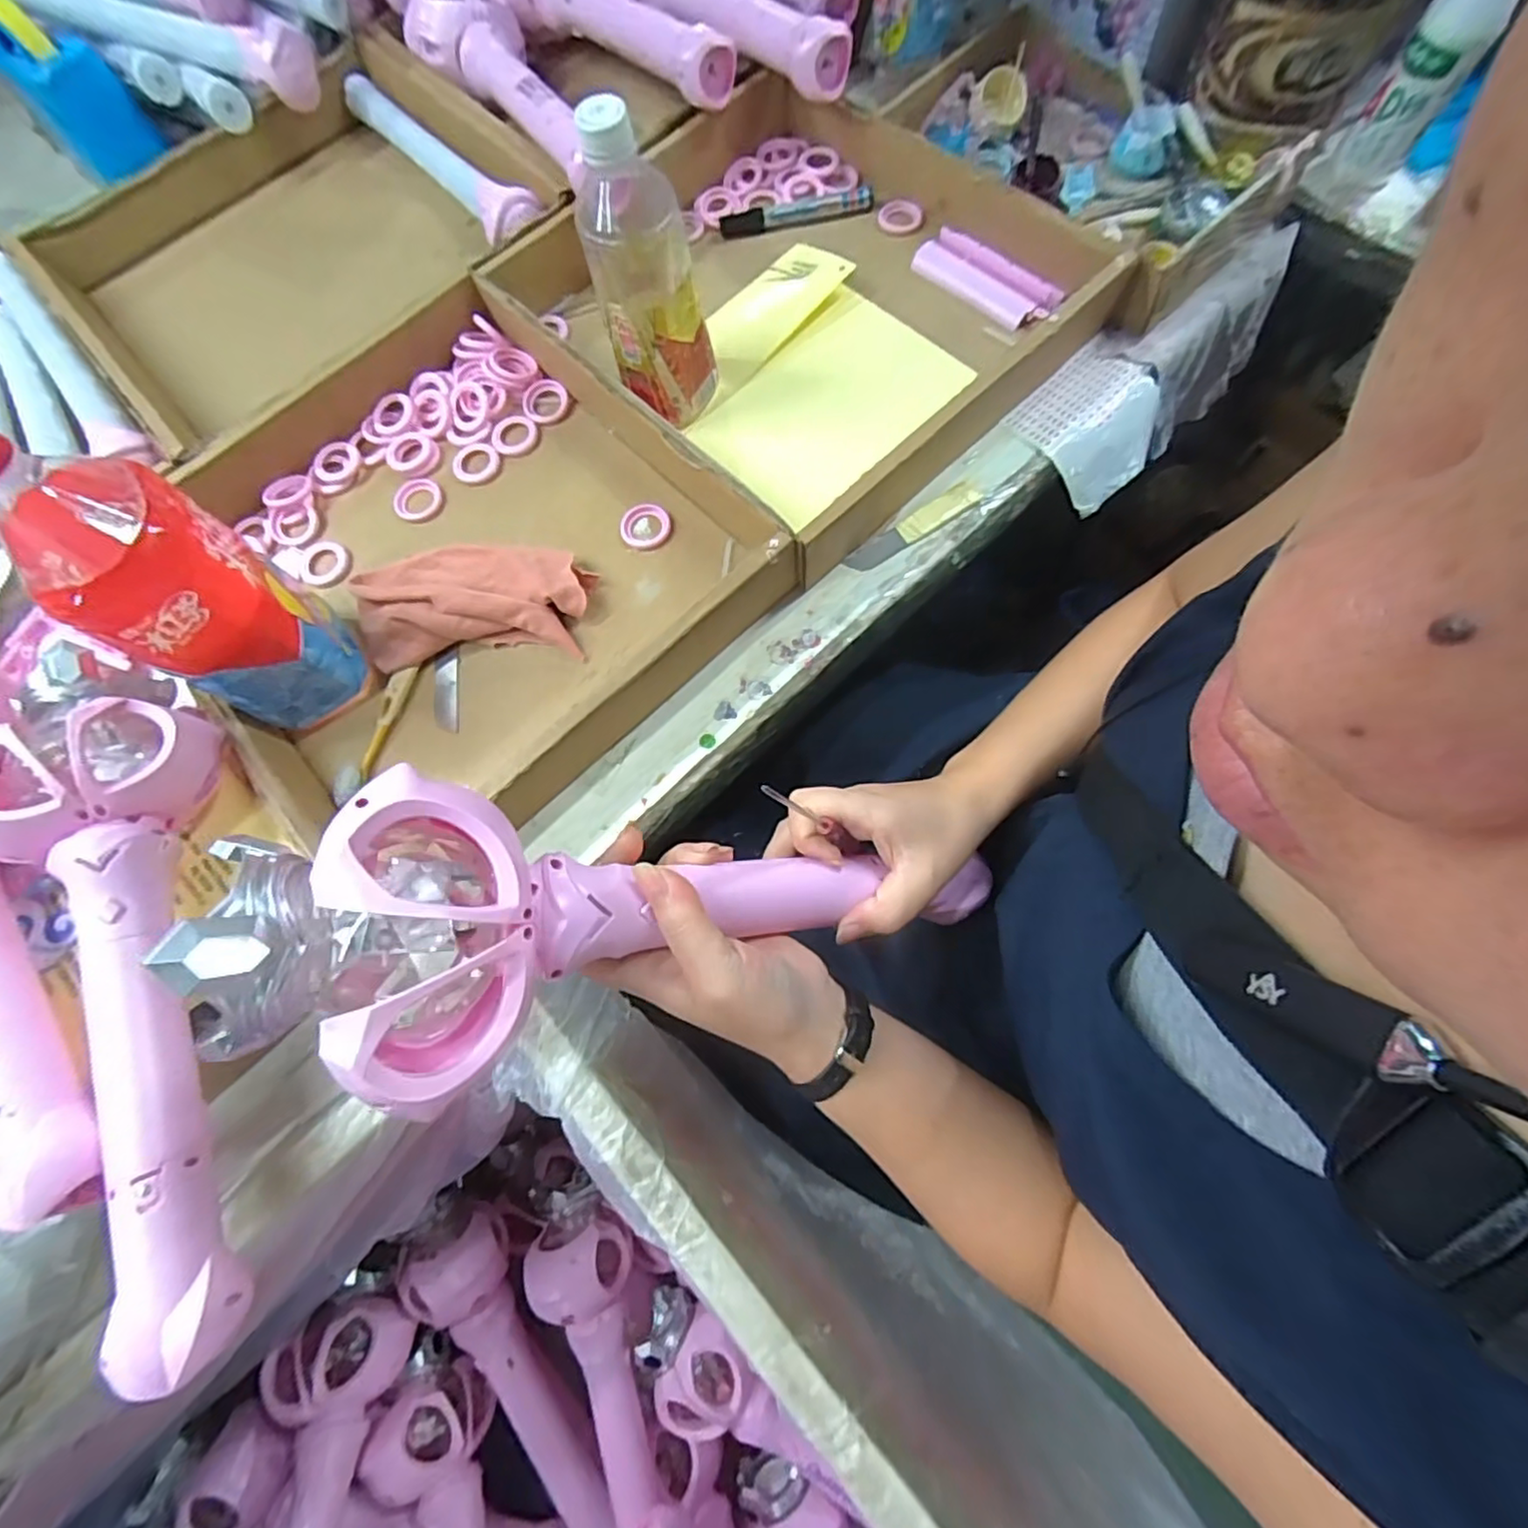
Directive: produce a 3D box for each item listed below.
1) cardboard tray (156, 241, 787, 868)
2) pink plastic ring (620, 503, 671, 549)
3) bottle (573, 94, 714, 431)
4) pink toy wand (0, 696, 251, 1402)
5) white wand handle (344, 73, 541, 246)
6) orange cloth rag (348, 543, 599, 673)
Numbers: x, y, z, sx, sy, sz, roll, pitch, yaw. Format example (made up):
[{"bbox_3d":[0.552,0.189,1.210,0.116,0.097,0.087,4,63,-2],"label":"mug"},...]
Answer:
[{"bbox_3d":[-0.218,-0.157,0.458,0.368,0.056,0.386,-43,75,-9],"label":"cardboard tray"},{"bbox_3d":[-0.089,-0.178,0.487,0.038,0.008,0.035,0,72,0],"label":"pink plastic ring"},{"bbox_3d":[-0.076,-0.331,0.439,0.070,0.179,0.084,-2,74,2],"label":"bottle"},{"bbox_3d":[-0.329,0.122,0.328,0.114,0.070,0.336,-25,73,-4],"label":"pink toy wand"},{"bbox_3d":[-0.298,-0.552,0.593,0.048,0.046,0.313,-40,75,-8],"label":"white wand handle"},{"bbox_3d":[-0.208,-0.114,0.461,0.164,0.025,0.086,-2,73,3],"label":"orange cloth rag"}]

